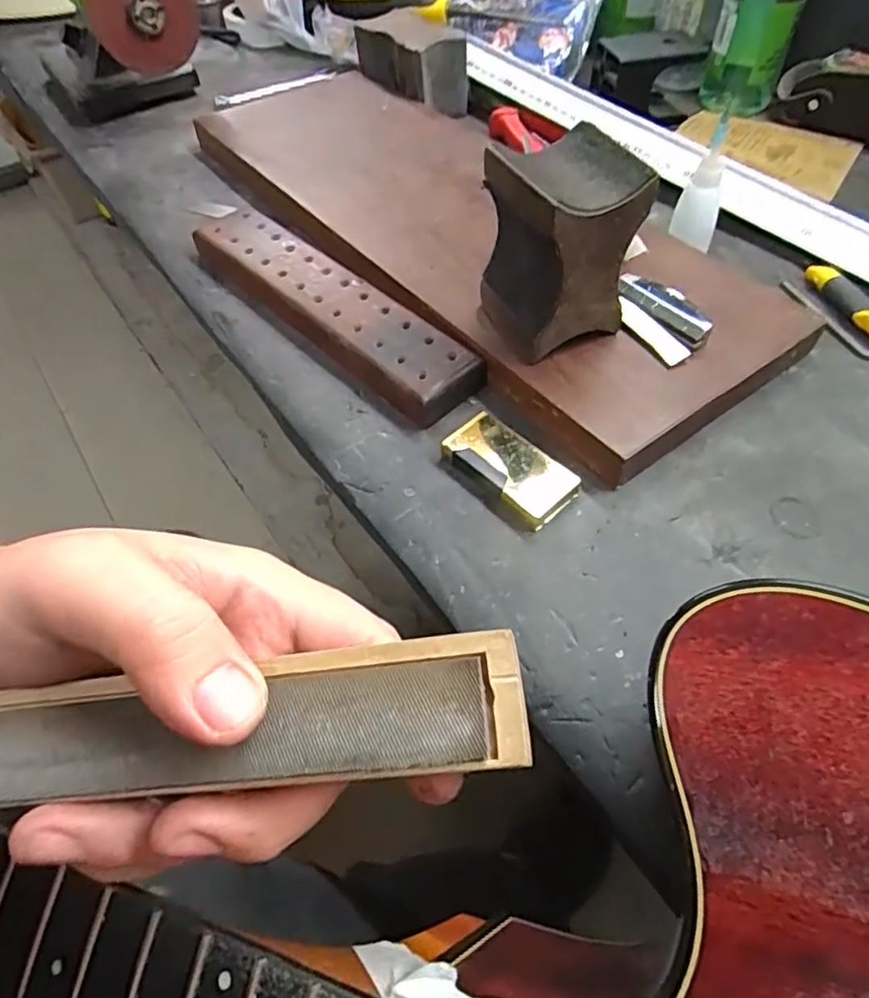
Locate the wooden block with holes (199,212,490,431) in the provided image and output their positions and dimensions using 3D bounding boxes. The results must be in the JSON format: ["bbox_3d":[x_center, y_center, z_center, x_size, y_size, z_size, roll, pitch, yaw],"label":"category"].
[{"bbox_3d":[-0.074,-0.128,0.403,0.050,0.024,0.244,-39,61,-24],"label":"wooden block with holes"}]

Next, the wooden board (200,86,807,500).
[{"bbox_3d":[-0.005,-0.215,0.452,0.160,0.029,0.518,-32,59,-20],"label":"wooden board"}]

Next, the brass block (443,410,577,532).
[{"bbox_3d":[0.039,-0.016,0.324,0.034,0.016,0.069,-37,61,-23],"label":"brass block"}]

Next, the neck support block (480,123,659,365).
[{"bbox_3d":[0.063,-0.128,0.325,0.065,0.097,0.065,-23,56,-15],"label":"neck support block"}]

